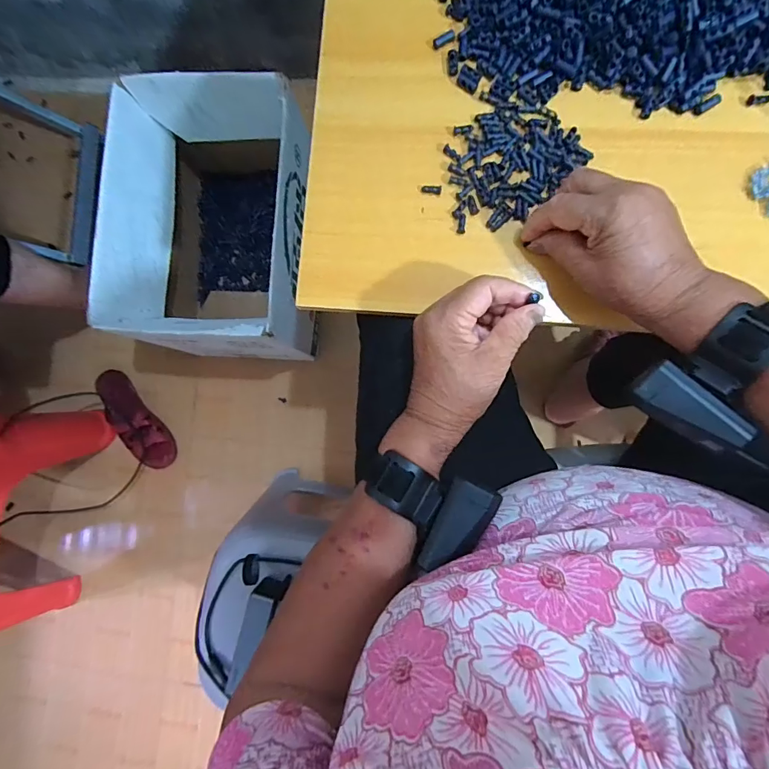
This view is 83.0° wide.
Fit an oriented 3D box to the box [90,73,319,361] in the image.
[{"bbox_3d":[-0.276,-0.267,0.780,0.285,0.276,0.423,2,87,6],"label":"box"}]

